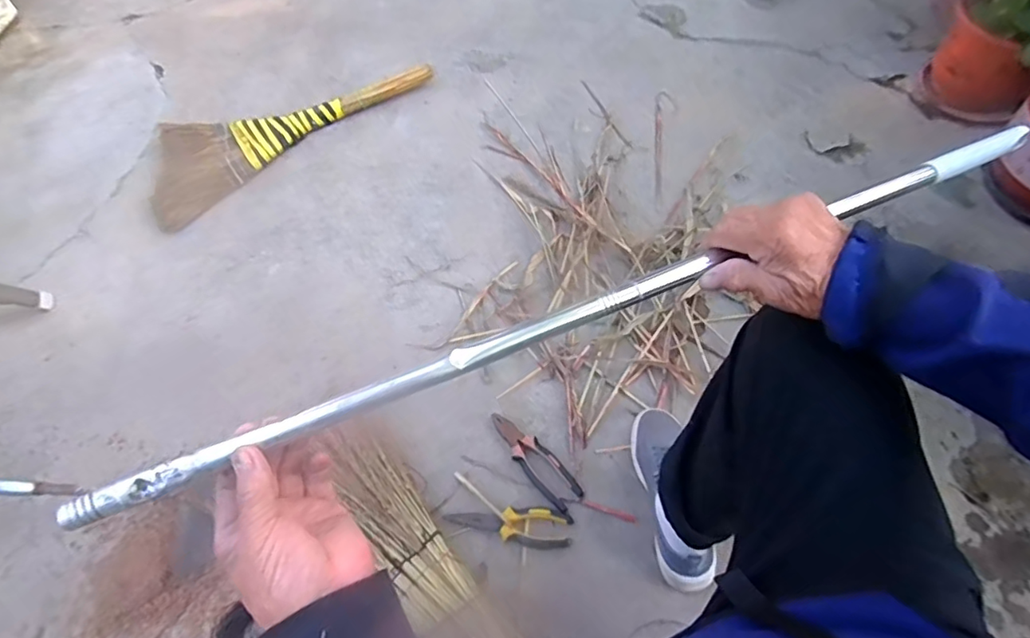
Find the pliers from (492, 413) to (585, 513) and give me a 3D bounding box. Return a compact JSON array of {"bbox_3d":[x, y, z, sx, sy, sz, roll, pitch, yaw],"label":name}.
[{"bbox_3d":[0.031,0.232,0.944,0.058,0.014,0.200,-37,64,-16],"label":"pliers"}]

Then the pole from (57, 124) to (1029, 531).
[{"bbox_3d":[0.110,-0.027,0.435,0.825,0.023,0.020,-21,62,-15],"label":"pole"}]

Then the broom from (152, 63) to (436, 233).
[{"bbox_3d":[-0.587,-0.509,1.409,0.744,0.064,0.284,-35,63,-16],"label":"broom"}]

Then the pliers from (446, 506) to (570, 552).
[{"bbox_3d":[-0.010,0.325,0.883,0.197,0.020,0.058,5,60,7],"label":"pliers"}]

